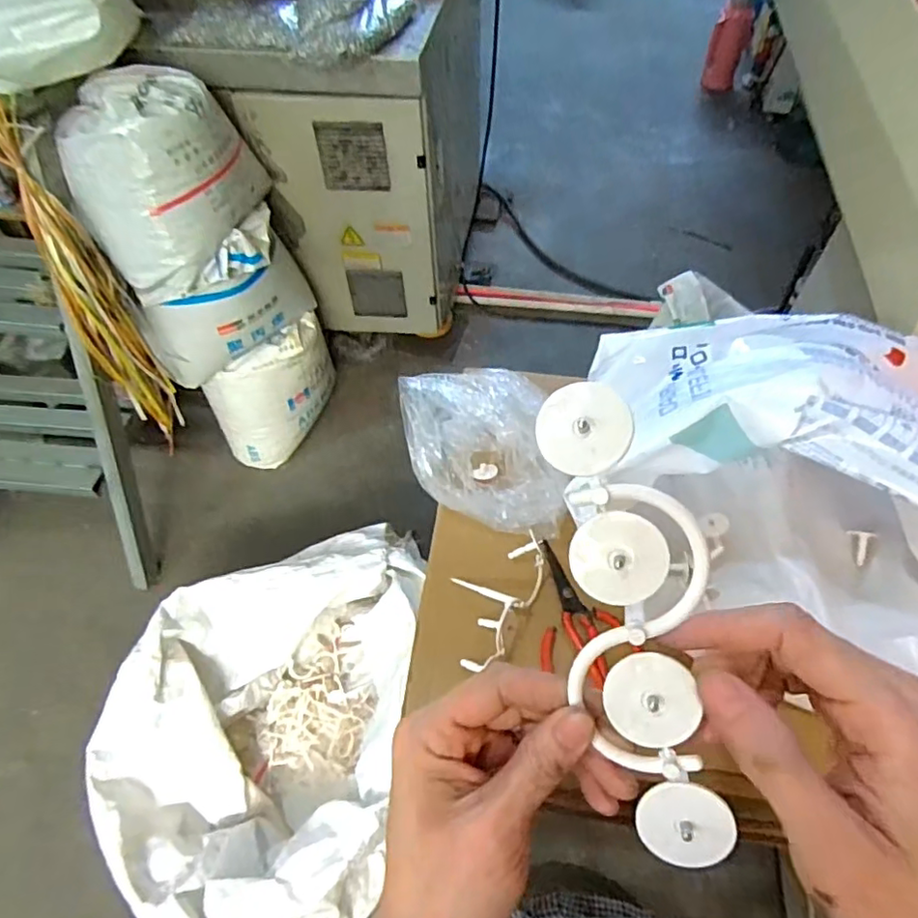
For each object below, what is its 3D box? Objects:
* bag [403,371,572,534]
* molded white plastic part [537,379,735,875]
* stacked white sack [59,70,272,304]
[{"bbox_3d":[0.025,-0.014,0.664,0.156,0.086,0.165,-11,56,-6],"label":"bag"},{"bbox_3d":[0.066,0.062,0.222,0.050,0.012,0.177,-8,95,18],"label":"molded white plastic part"},{"bbox_3d":[-0.557,-0.538,1.156,0.243,0.279,0.333,8,56,7],"label":"stacked white sack"}]

